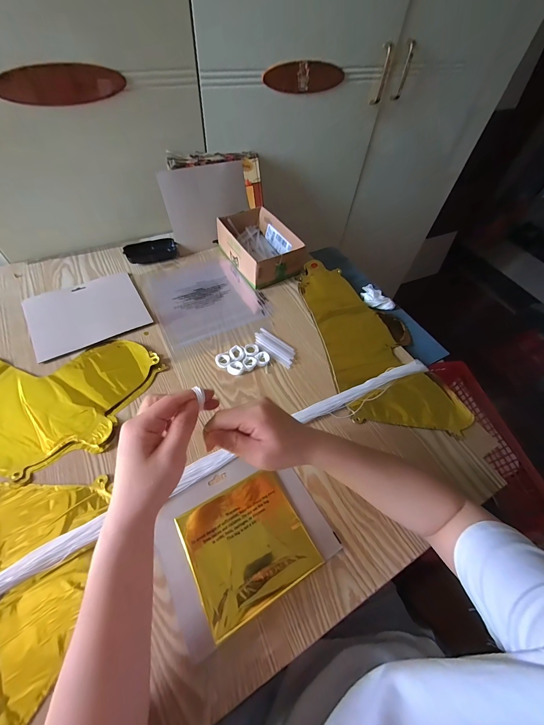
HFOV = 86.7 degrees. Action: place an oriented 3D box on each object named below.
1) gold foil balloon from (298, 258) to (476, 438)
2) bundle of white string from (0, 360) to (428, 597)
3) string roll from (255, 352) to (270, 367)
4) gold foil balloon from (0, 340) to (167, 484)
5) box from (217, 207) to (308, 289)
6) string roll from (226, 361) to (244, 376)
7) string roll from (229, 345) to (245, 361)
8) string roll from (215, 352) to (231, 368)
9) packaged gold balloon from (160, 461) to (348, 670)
[{"bbox_3d":[0.191,-0.058,0.560,0.201,0.016,0.406,-6,55,-10],"label":"gold foil balloon"},{"bbox_3d":[-0.078,0.143,0.388,0.780,0.020,0.040,-23,59,-20],"label":"bundle of white string"},{"bbox_3d":[-0.017,-0.007,0.506,0.024,0.008,0.027,-16,57,-16],"label":"string roll"},{"bbox_3d":[-0.418,0.026,0.449,0.411,0.008,0.234,15,54,6],"label":"gold foil balloon"},{"bbox_3d":[-0.030,-0.259,0.648,0.129,0.073,0.190,-22,59,-20],"label":"box"},{"bbox_3d":[-0.062,0.009,0.492,0.028,0.008,0.025,30,57,16],"label":"string roll"},{"bbox_3d":[-0.062,-0.016,0.508,0.029,0.008,0.027,3,54,-4],"label":"string roll"},{"bbox_3d":[-0.084,-0.003,0.501,0.027,0.006,0.030,-25,60,-22],"label":"string roll"},{"bbox_3d":[-0.035,0.207,0.356,0.189,0.010,0.157,-25,60,-20],"label":"packaged gold balloon"}]

